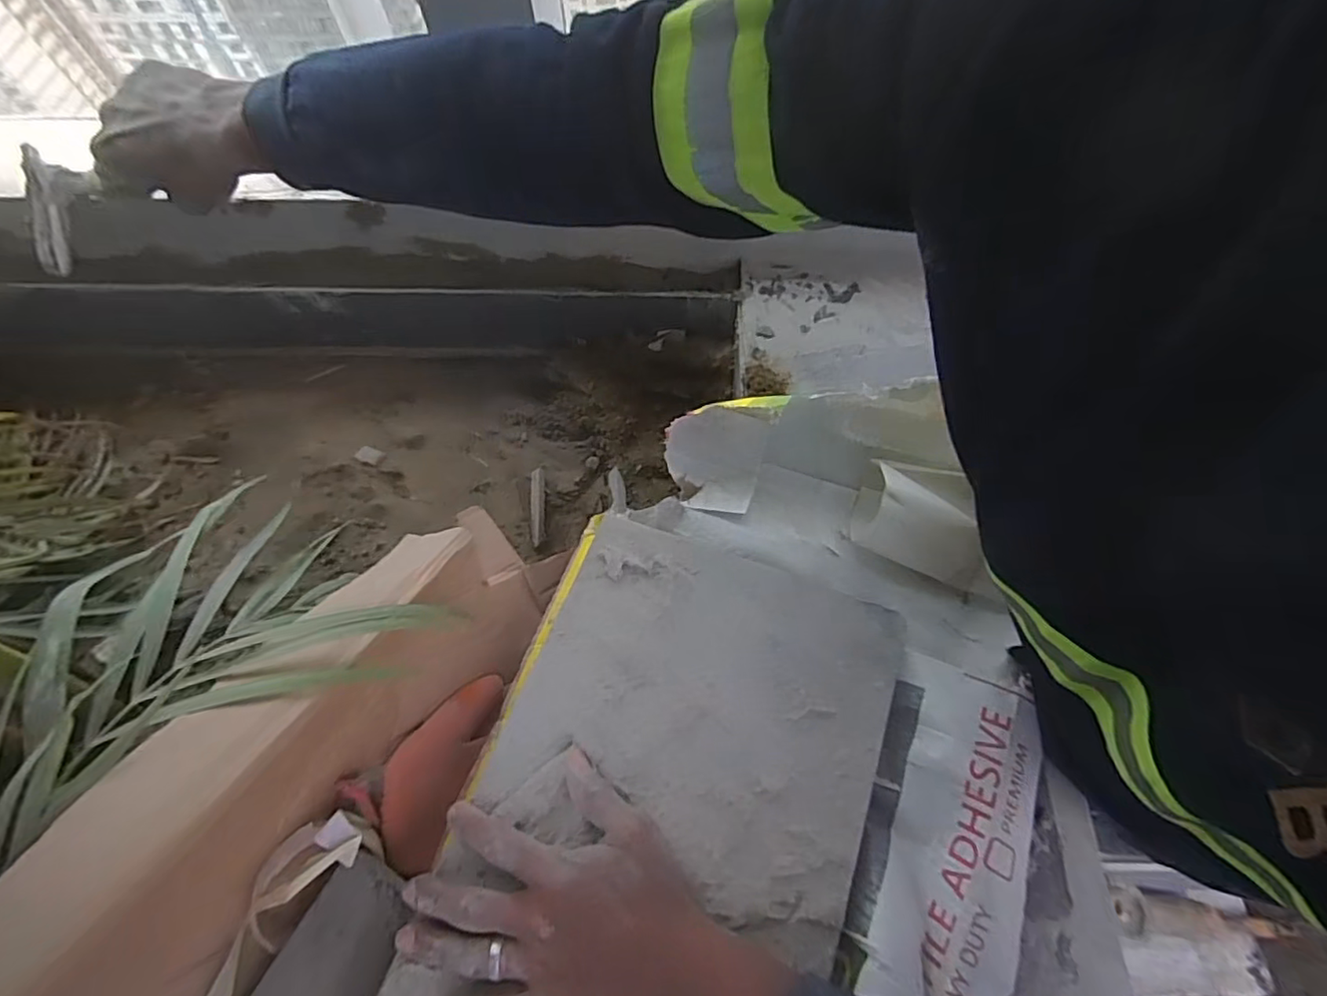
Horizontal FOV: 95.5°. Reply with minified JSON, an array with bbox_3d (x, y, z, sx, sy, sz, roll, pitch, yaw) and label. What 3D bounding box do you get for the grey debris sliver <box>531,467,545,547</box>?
[{"bbox_3d":[-0.133,0.008,0.635,0.013,0.007,0.080,-1,80,0],"label":"grey debris sliver"}]

